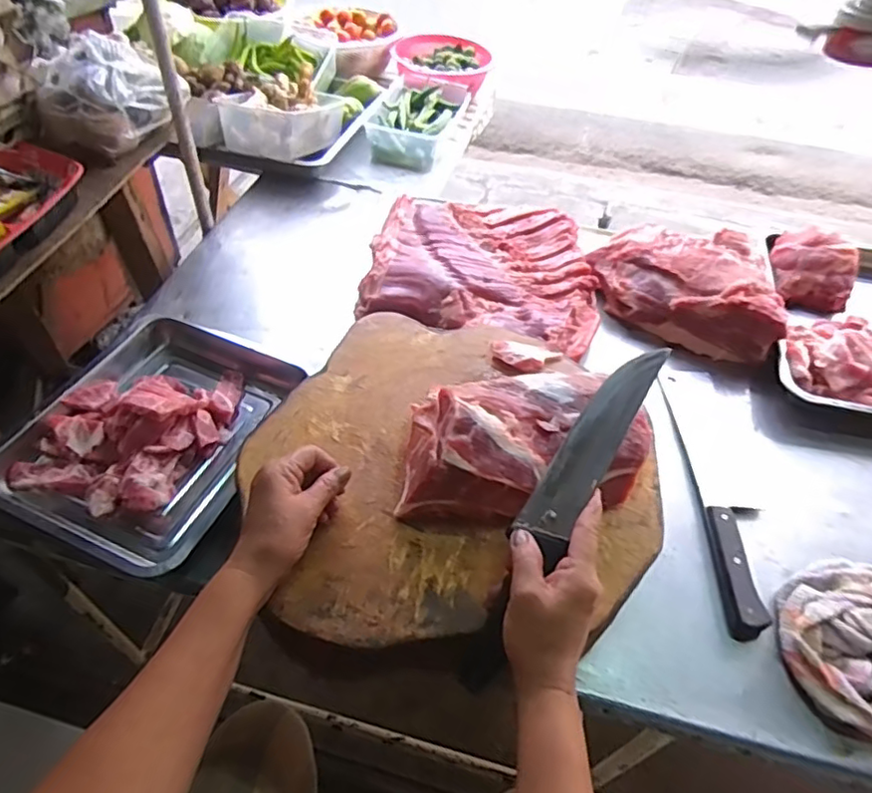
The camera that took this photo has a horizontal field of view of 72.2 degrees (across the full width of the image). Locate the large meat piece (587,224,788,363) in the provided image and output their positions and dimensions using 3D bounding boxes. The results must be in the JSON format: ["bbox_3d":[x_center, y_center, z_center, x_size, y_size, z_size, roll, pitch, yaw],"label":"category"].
[{"bbox_3d":[0.377,-0.178,0.904,0.276,0.086,0.209,22,53,12],"label":"large meat piece"}]

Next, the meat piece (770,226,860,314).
[{"bbox_3d":[0.596,-0.205,0.944,0.128,0.077,0.113,20,52,11],"label":"meat piece"}]

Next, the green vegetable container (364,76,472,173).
[{"bbox_3d":[-0.040,-0.548,1.198,0.159,0.066,0.233,16,52,8],"label":"green vegetable container"}]

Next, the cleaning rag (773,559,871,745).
[{"bbox_3d":[0.424,0.239,0.589,0.176,0.040,0.155,-20,55,-19],"label":"cleaning rag"}]

